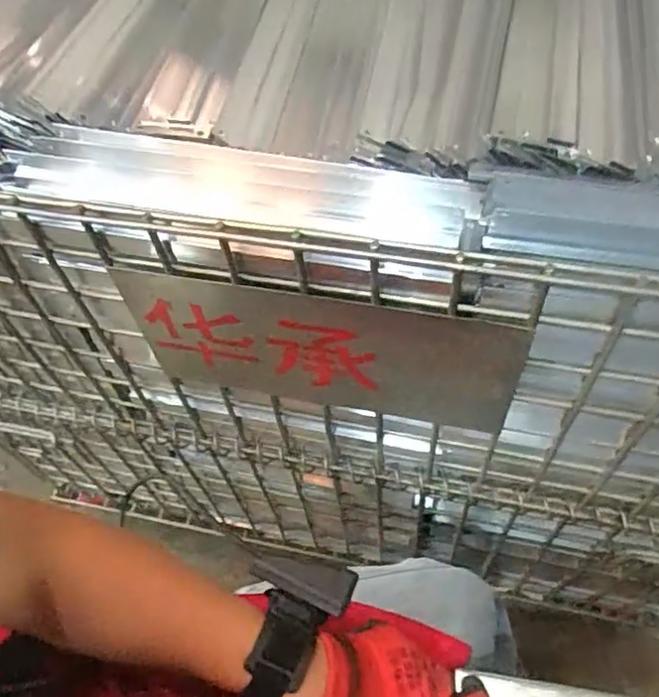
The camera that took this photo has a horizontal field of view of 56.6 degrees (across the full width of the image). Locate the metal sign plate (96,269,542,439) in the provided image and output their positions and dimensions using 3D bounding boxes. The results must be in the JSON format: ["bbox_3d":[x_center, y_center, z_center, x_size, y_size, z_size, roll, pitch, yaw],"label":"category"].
[{"bbox_3d":[-0.012,0.007,0.488,0.303,0.159,0.009,9,56,10],"label":"metal sign plate"}]

